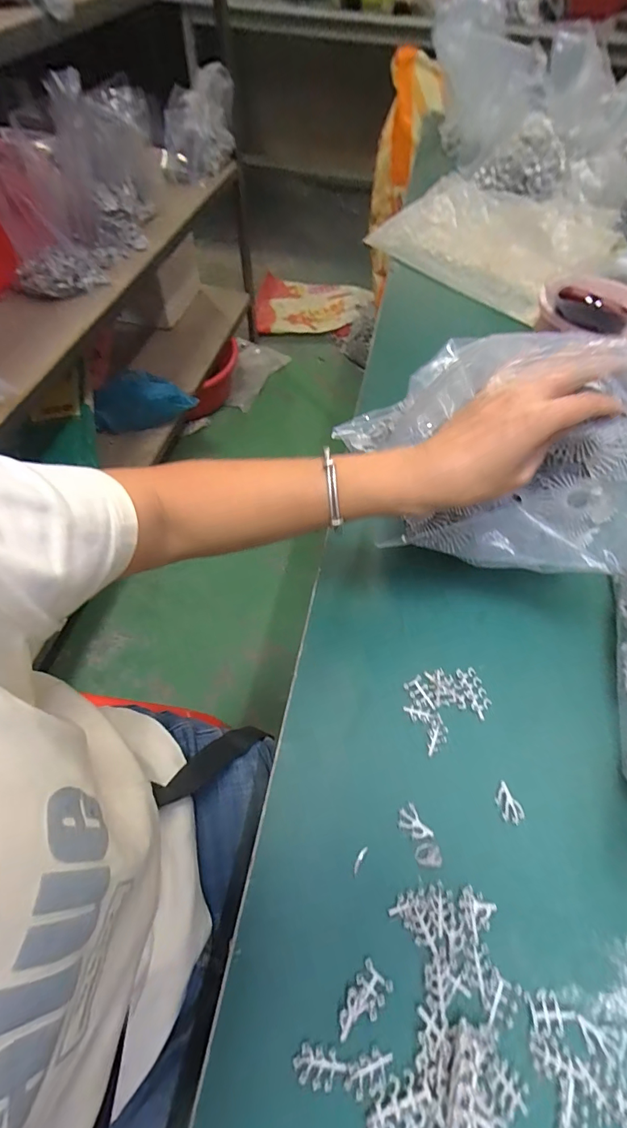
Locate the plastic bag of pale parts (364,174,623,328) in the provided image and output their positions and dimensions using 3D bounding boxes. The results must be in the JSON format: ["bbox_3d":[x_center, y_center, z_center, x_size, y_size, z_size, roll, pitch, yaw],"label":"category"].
[{"bbox_3d":[0.311,-0.551,0.759,0.357,0.064,0.297,34,63,18],"label":"plastic bag of pale parts"}]

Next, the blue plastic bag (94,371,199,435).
[{"bbox_3d":[-0.462,-0.443,1.226,0.260,0.124,0.107,-3,58,-4],"label":"blue plastic bag"}]

